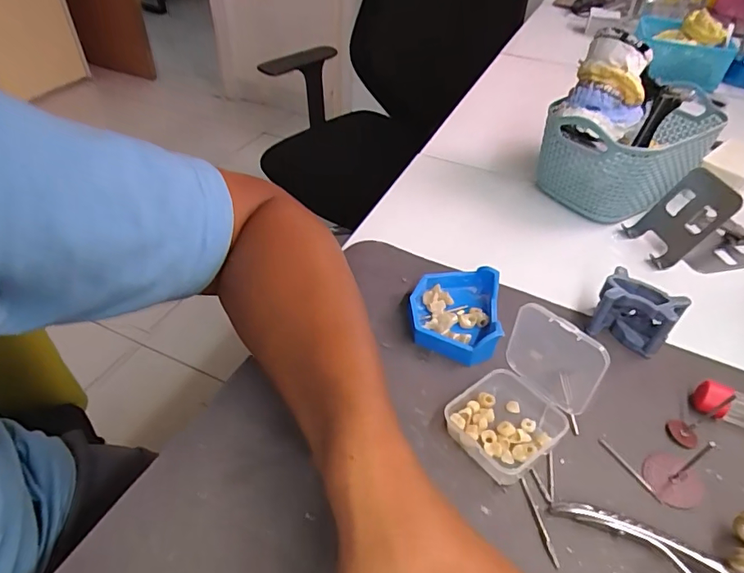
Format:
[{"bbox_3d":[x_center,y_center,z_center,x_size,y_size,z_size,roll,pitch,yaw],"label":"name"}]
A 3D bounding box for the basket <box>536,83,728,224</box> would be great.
[{"bbox_3d":[0.256,-0.145,0.492,0.128,0.096,0.165,31,50,28],"label":"basket"}]

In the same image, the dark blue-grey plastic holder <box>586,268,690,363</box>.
[{"bbox_3d":[0.190,0.020,0.352,0.050,0.044,0.033,27,48,25],"label":"dark blue-grey plastic holder"}]

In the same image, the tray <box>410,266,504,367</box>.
[{"bbox_3d":[0.061,0.017,0.360,0.062,0.026,0.078,8,43,7],"label":"tray"}]

